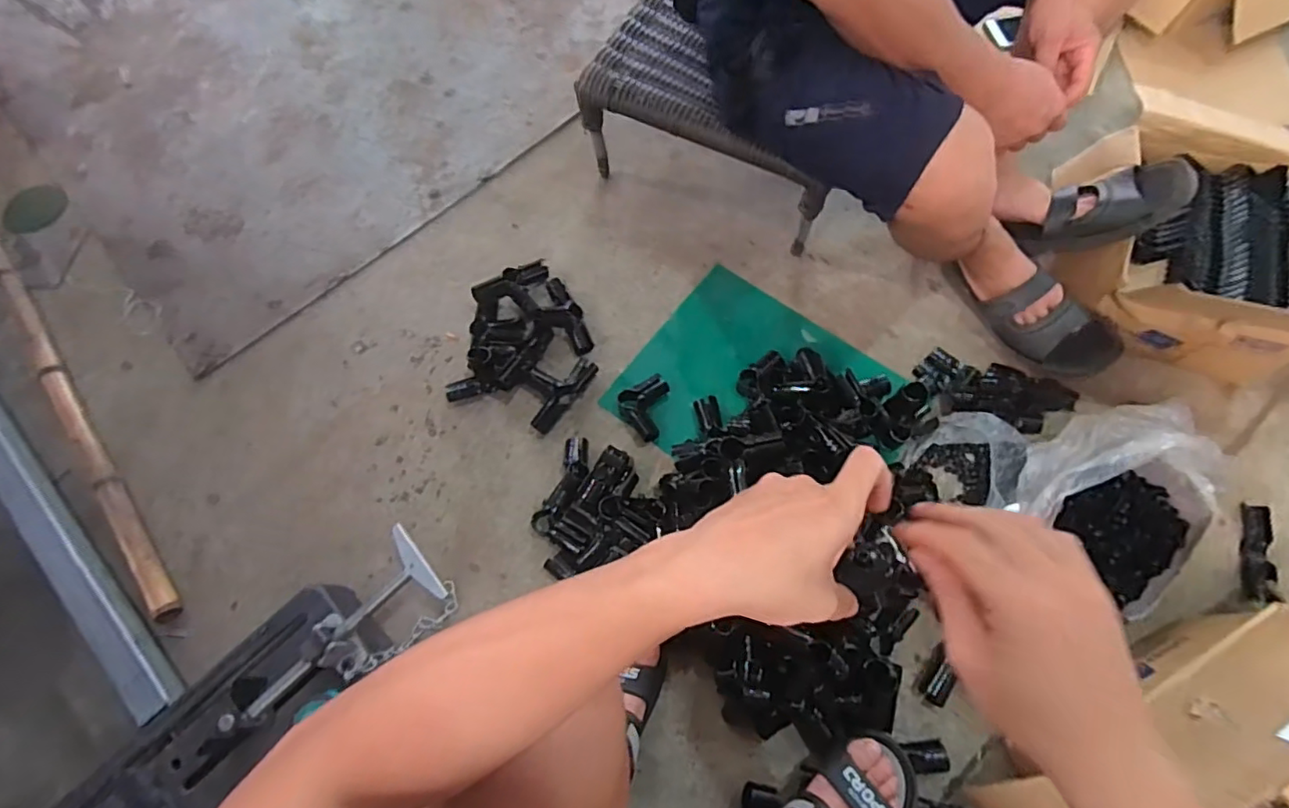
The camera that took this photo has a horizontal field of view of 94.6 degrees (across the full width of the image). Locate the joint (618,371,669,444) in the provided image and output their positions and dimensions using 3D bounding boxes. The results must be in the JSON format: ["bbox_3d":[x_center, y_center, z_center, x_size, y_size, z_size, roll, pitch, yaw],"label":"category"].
[{"bbox_3d":[0.011,0.006,0.882,0.083,0.037,0.082,-32,71,-11],"label":"joint"}]

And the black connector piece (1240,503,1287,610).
[{"bbox_3d":[0.819,0.199,0.793,0.034,0.019,0.135,15,69,7],"label":"black connector piece"}]

